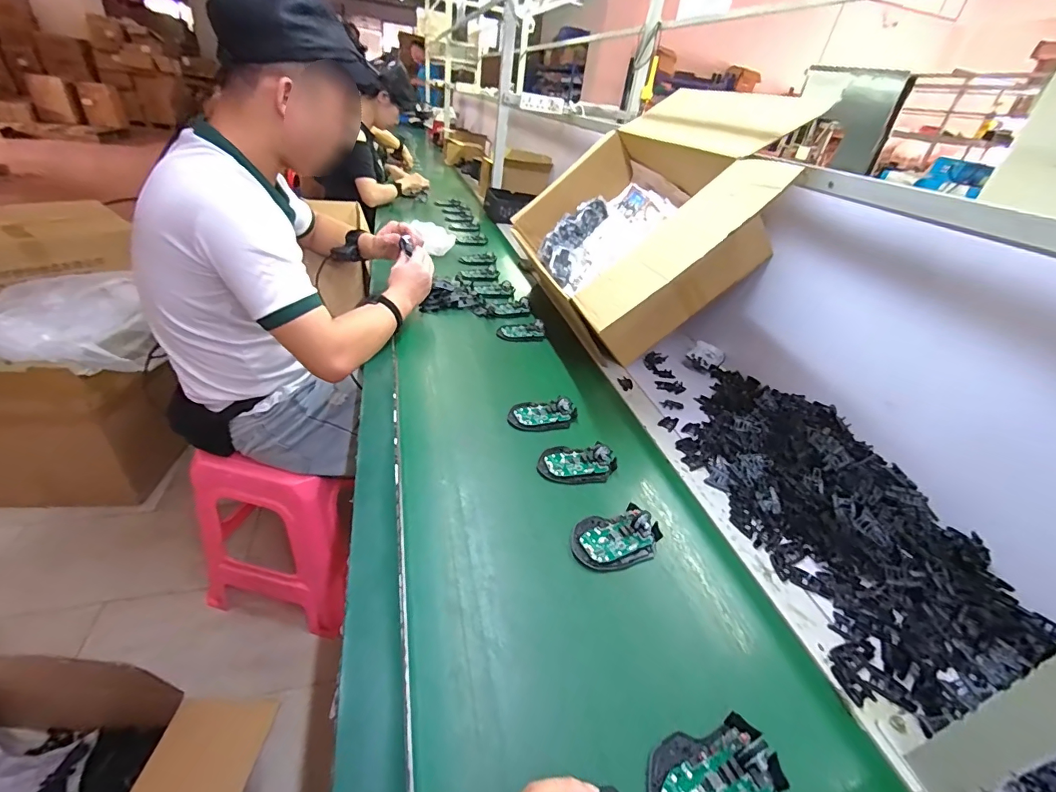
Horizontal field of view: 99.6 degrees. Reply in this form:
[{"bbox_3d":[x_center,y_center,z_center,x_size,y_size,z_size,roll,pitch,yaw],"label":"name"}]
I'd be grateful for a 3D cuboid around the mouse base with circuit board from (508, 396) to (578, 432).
[{"bbox_3d":[0.026,0.029,0.717,0.111,0.027,0.054,0,35,-13],"label":"mouse base with circuit board"}]

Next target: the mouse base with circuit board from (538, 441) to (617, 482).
[{"bbox_3d":[0.071,0.095,0.634,0.110,0.026,0.063,4,34,-7],"label":"mouse base with circuit board"}]

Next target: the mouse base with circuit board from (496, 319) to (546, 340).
[{"bbox_3d":[-0.014,-0.144,0.962,0.102,0.024,0.054,2,35,-10],"label":"mouse base with circuit board"}]

